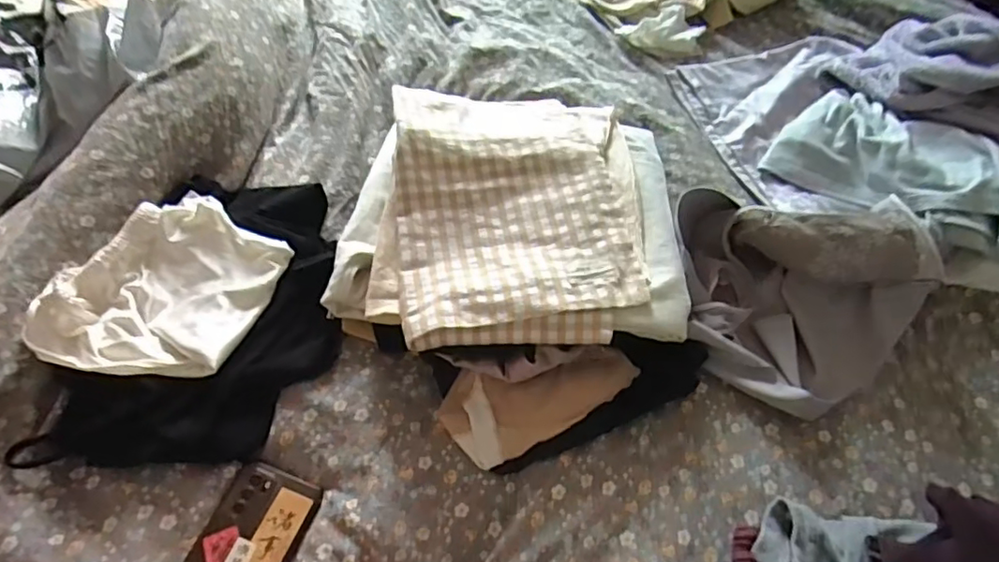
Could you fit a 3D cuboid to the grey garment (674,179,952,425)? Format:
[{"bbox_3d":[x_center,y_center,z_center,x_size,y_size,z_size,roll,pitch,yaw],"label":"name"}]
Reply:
[{"bbox_3d":[0.307,0.002,0.597,0.251,0.093,0.226,-10,56,-10],"label":"grey garment"}]

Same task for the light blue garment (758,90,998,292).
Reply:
[{"bbox_3d":[0.483,-0.110,0.683,0.149,0.094,0.327,-32,62,-23],"label":"light blue garment"}]

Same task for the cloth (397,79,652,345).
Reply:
[{"bbox_3d":[0.012,-0.085,0.618,0.254,0.043,0.329,1,55,-3],"label":"cloth"}]

